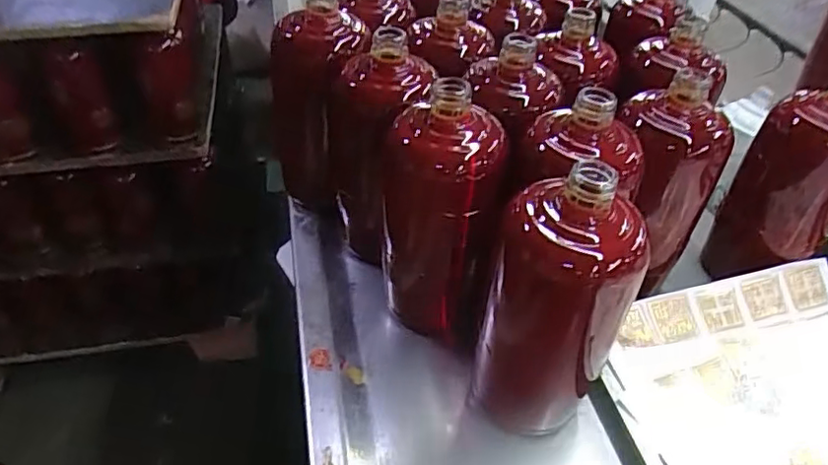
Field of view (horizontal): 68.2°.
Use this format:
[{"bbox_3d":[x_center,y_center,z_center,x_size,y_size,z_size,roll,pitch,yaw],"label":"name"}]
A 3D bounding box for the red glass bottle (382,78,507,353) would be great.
[{"bbox_3d":[0.016,-0.012,0.437,0.083,0.189,0.072,4,41,-1],"label":"red glass bottle"}]

